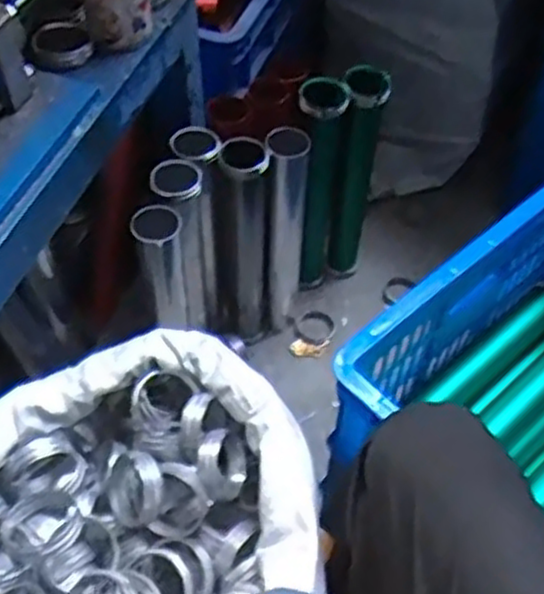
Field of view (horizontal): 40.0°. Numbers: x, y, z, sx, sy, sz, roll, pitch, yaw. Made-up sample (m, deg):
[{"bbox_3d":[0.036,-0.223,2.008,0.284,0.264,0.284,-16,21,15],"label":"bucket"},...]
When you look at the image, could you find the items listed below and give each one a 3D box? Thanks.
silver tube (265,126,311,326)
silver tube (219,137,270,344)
[{"bbox_3d":[0.017,-0.086,0.997,0.054,0.334,0.061,7,53,3],"label":"silver tube"},{"bbox_3d":[-0.033,-0.058,1.008,0.069,0.353,0.052,-18,56,-15],"label":"silver tube"}]

